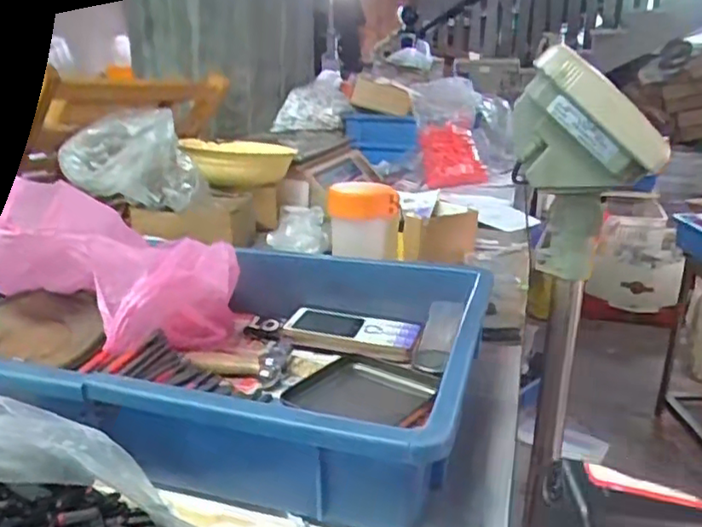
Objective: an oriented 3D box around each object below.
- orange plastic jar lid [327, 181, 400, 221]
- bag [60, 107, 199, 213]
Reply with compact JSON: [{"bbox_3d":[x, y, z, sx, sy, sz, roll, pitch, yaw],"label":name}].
[{"bbox_3d":[0.012,-0.072,0.694,0.074,0.033,0.066,0,18,-1],"label":"orange plastic jar lid"},{"bbox_3d":[-0.296,-0.140,0.841,0.158,0.109,0.126,-7,20,-20],"label":"bag"}]

